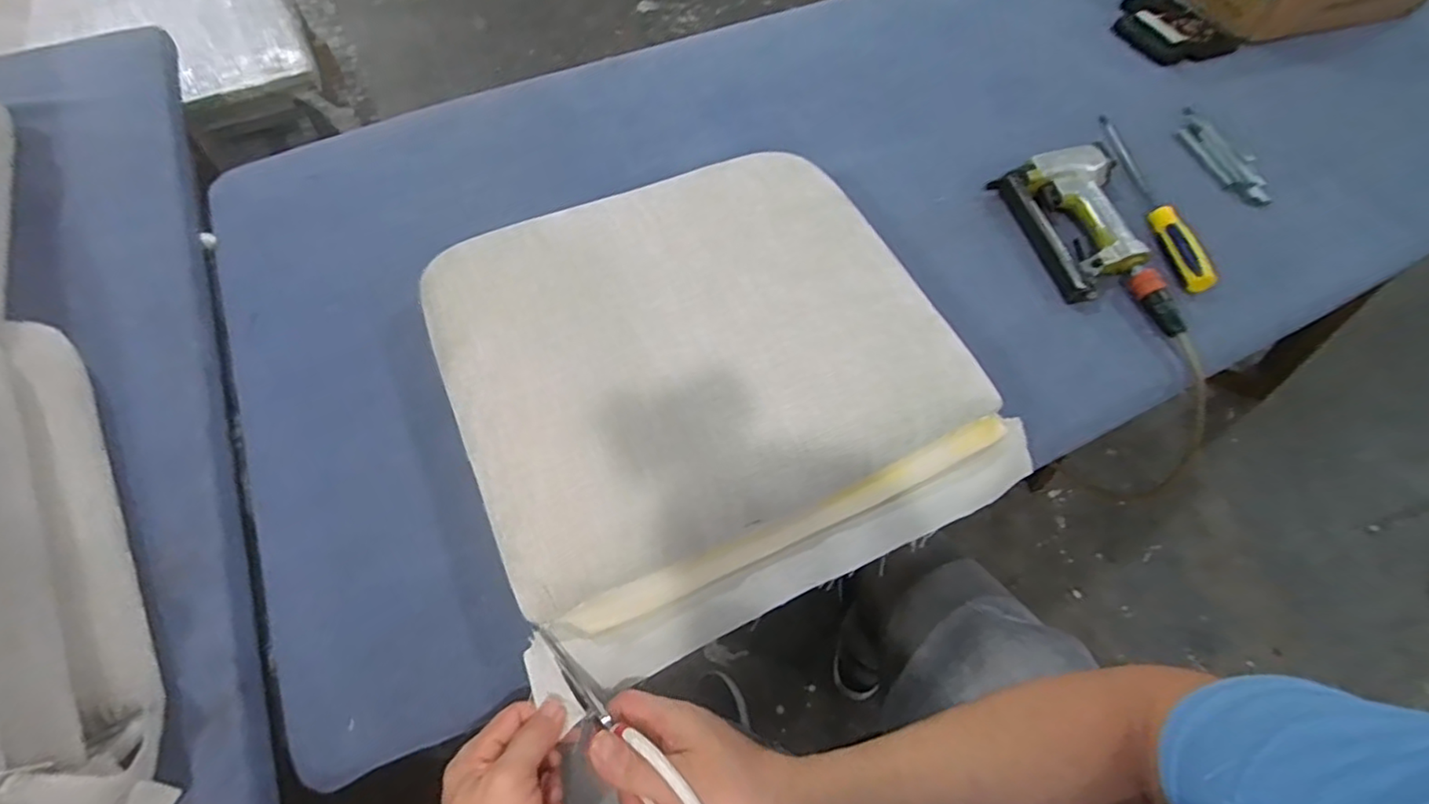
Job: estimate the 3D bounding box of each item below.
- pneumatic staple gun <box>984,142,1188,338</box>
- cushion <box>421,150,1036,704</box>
[{"bbox_3d":[0.411,-0.176,0.684,0.130,0.050,0.245,-9,60,-7],"label":"pneumatic staple gun"},{"bbox_3d":[-0.007,-0.028,0.574,0.430,0.083,0.411,-23,63,-14],"label":"cushion"}]

